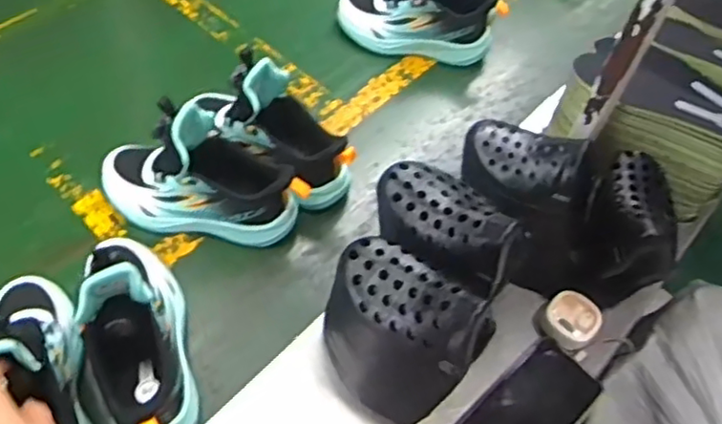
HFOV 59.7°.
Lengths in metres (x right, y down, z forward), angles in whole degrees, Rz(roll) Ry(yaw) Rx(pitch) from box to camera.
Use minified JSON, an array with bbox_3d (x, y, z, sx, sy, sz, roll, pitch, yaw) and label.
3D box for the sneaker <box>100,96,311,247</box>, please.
[{"bbox_3d":[-0.167,-0.038,0.646,0.216,0.136,0.083,10,55,2],"label":"sneaker"}]

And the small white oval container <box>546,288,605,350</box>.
[{"bbox_3d":[0.213,0.108,0.632,0.052,0.026,0.047,37,60,19],"label":"small white oval container"}]

